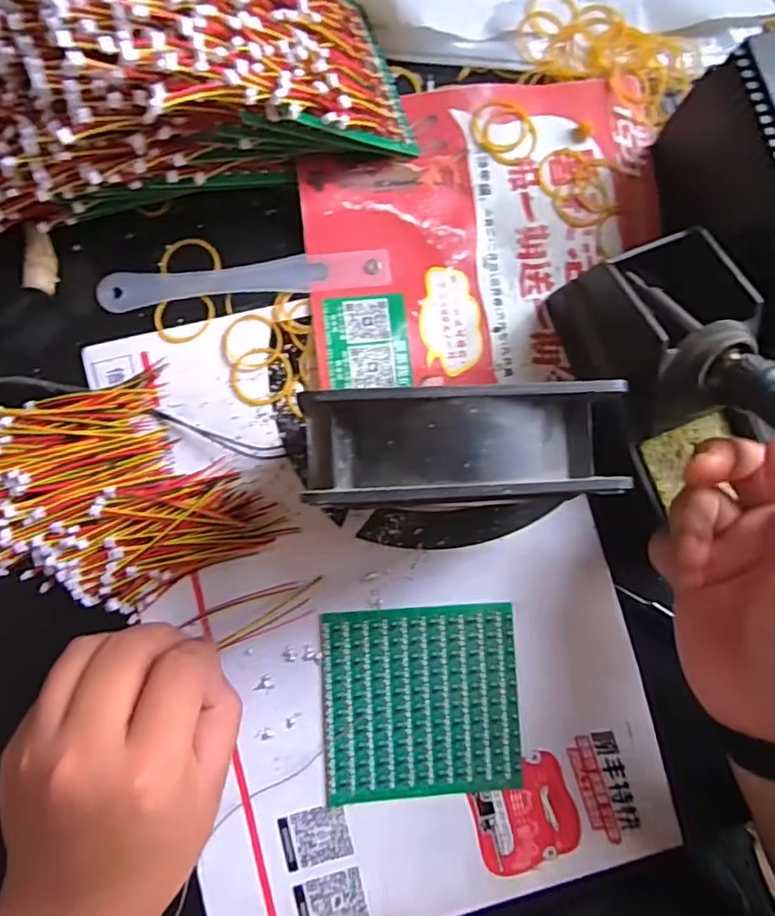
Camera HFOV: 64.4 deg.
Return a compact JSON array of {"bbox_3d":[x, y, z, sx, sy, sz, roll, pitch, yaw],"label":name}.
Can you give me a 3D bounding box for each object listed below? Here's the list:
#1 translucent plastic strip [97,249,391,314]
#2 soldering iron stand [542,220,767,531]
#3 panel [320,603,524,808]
[{"bbox_3d":[-0.075,-0.096,0.332,0.153,0.005,0.021,-7,80,-3],"label":"translucent plastic strip"},{"bbox_3d":[0.141,-0.047,0.304,0.063,0.075,0.128,-24,88,-6],"label":"soldering iron stand"},{"bbox_3d":[0.018,0.125,0.314,0.099,0.004,0.092,-2,85,-5],"label":"panel"}]

